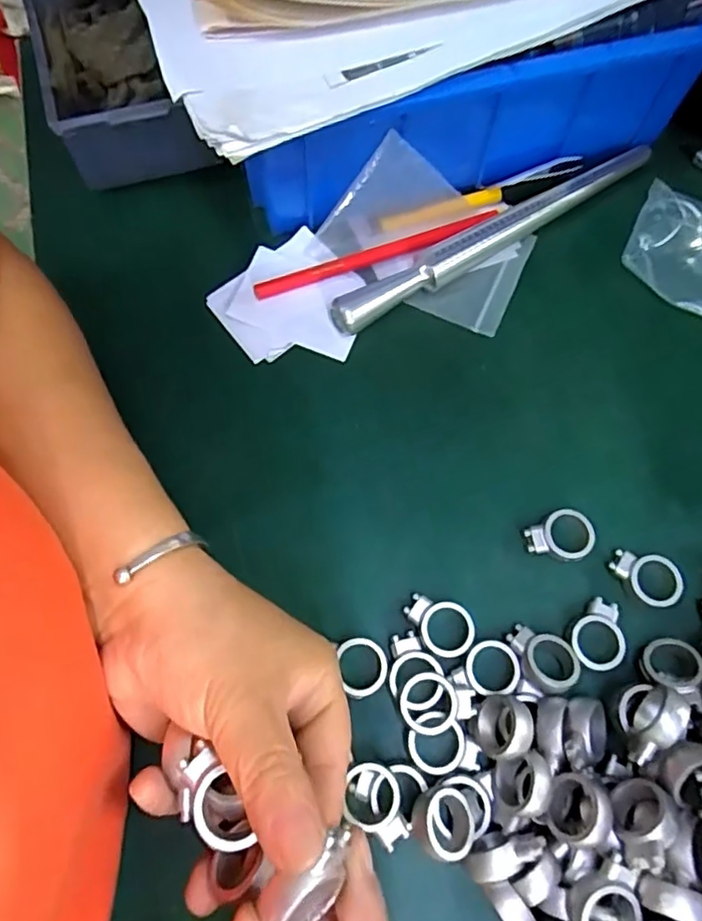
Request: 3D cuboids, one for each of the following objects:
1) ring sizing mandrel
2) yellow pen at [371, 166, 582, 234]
[{"bbox_3d":[0.090,-0.135,0.354,0.232,0.019,0.016,-30,73,-11],"label":"ring sizing mandrel"},{"bbox_3d":[0.077,-0.163,0.365,0.132,0.013,0.013,-12,71,-5],"label":"yellow pen"}]

